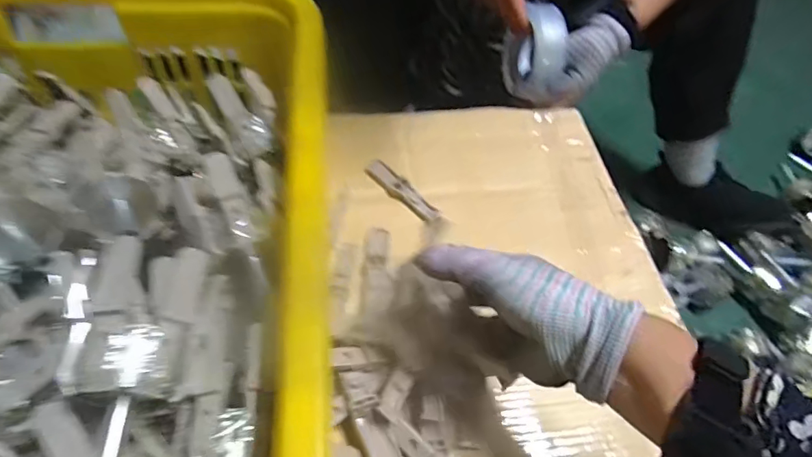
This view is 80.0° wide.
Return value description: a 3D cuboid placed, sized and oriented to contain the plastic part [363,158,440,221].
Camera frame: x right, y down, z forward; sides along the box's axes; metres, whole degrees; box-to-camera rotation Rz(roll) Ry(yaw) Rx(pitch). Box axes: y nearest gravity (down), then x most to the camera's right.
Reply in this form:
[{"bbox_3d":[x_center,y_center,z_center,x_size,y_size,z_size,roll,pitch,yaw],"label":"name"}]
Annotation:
[{"bbox_3d":[-0.005,-0.041,0.513,0.025,0.006,0.099,-37,65,-27],"label":"plastic part"}]

